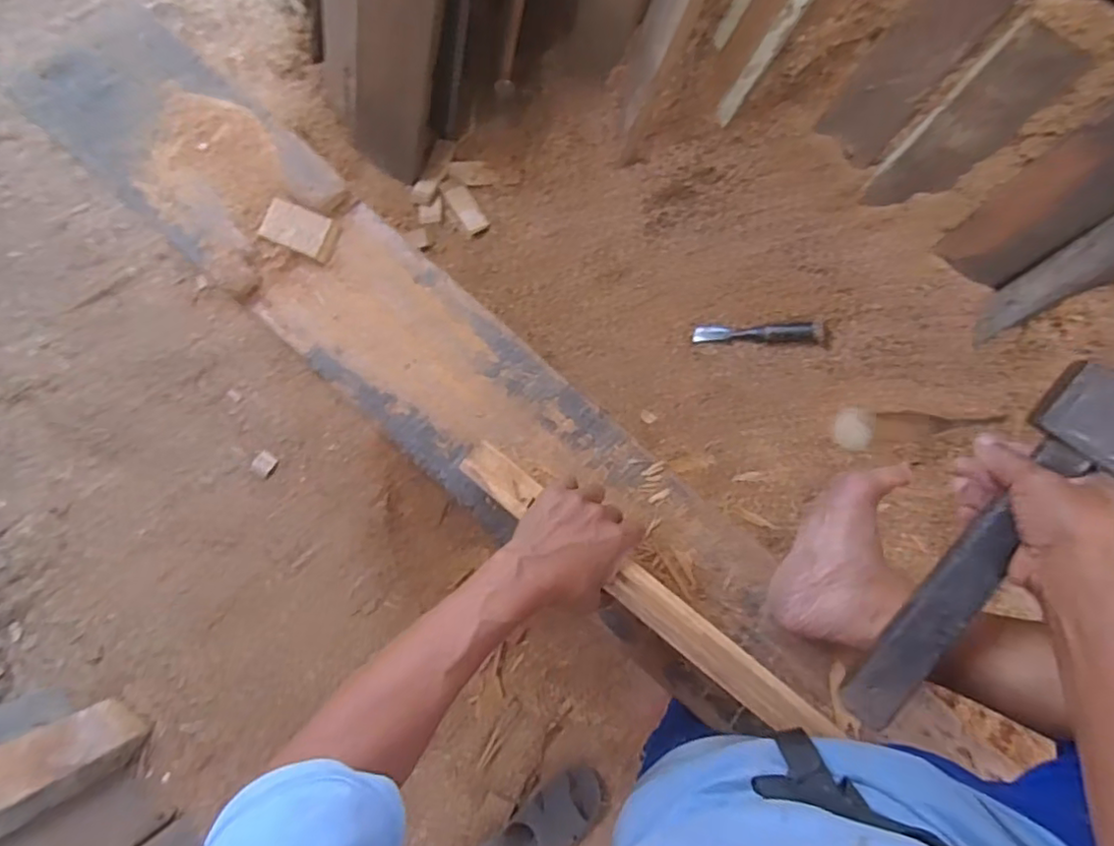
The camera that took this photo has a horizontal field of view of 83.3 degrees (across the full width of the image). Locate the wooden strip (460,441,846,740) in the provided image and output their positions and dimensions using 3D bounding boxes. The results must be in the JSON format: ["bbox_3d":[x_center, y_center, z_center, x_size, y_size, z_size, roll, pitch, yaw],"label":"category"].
[{"bbox_3d":[0.072,0.149,0.559,0.389,0.014,0.036,38,85,8],"label":"wooden strip"}]

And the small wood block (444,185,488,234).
[{"bbox_3d":[-0.193,-0.461,1.349,0.046,0.022,0.133,-31,80,-3],"label":"small wood block"}]

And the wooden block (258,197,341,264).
[{"bbox_3d":[-0.288,-0.217,0.702,0.079,0.020,0.048,22,82,6],"label":"wooden block"}]

